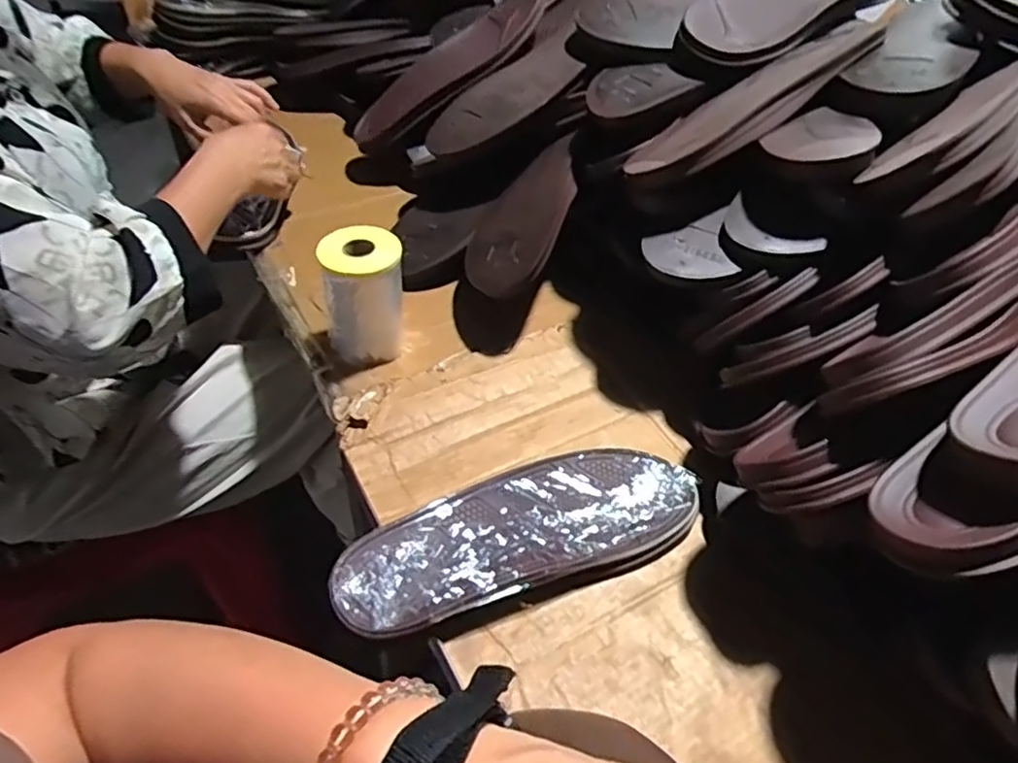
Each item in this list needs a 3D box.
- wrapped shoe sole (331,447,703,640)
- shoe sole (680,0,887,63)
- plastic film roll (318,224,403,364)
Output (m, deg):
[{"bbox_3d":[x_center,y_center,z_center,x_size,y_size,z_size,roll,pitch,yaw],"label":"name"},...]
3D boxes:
[{"bbox_3d":[0.009,0.103,0.468,0.264,0.037,0.102,-14,51,-17],"label":"wrapped shoe sole"},{"bbox_3d":[0.272,-0.377,0.638,0.250,0.032,0.103,-35,69,-19],"label":"shoe sole"},{"bbox_3d":[-0.126,-0.075,0.567,0.063,0.104,0.062,-6,49,-11],"label":"plastic film roll"}]

